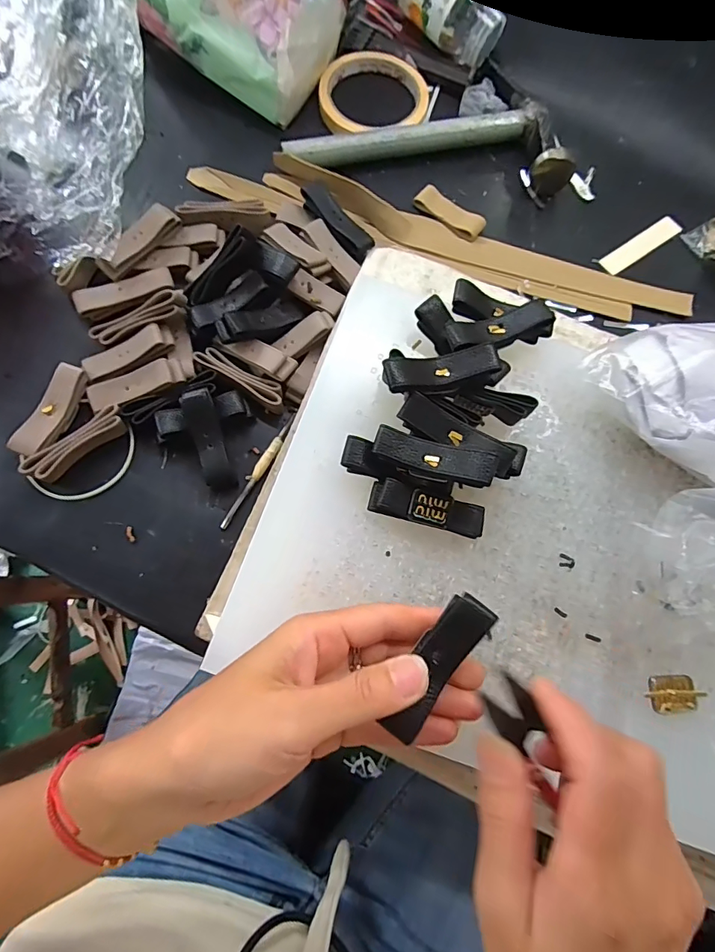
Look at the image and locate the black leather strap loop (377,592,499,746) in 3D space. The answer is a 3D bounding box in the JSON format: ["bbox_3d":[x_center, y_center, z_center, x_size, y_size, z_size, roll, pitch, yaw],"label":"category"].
[{"bbox_3d":[0.036,0.083,0.196,0.020,0.008,0.065,30,83,9],"label":"black leather strap loop"}]

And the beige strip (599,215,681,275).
[{"bbox_3d":[0.238,-0.195,0.381,0.082,0.004,0.018,-34,80,-11],"label":"beige strip"}]

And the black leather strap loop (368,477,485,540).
[{"bbox_3d":[0.040,0.019,0.258,0.065,0.018,0.020,14,75,0],"label":"black leather strap loop"}]

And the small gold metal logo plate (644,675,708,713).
[{"bbox_3d":[0.172,0.118,0.246,0.029,0.004,0.019,0,76,-4],"label":"small gold metal logo plate"}]

